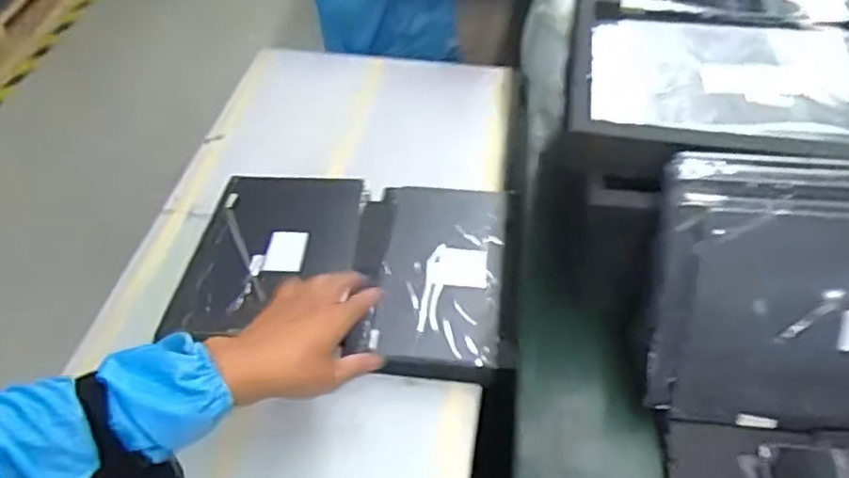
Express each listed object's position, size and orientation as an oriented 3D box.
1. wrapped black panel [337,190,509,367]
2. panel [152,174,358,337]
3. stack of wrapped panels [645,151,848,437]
[{"bbox_3d":[0.009,0.030,0.783,0.165,0.015,0.244,2,47,3],"label":"wrapped black panel"},{"bbox_3d":[-0.174,0.008,0.807,0.186,0.017,0.232,2,47,2],"label":"panel"},{"bbox_3d":[0.304,0.047,0.498,0.278,0.197,0.047,5,20,10],"label":"stack of wrapped panels"}]

